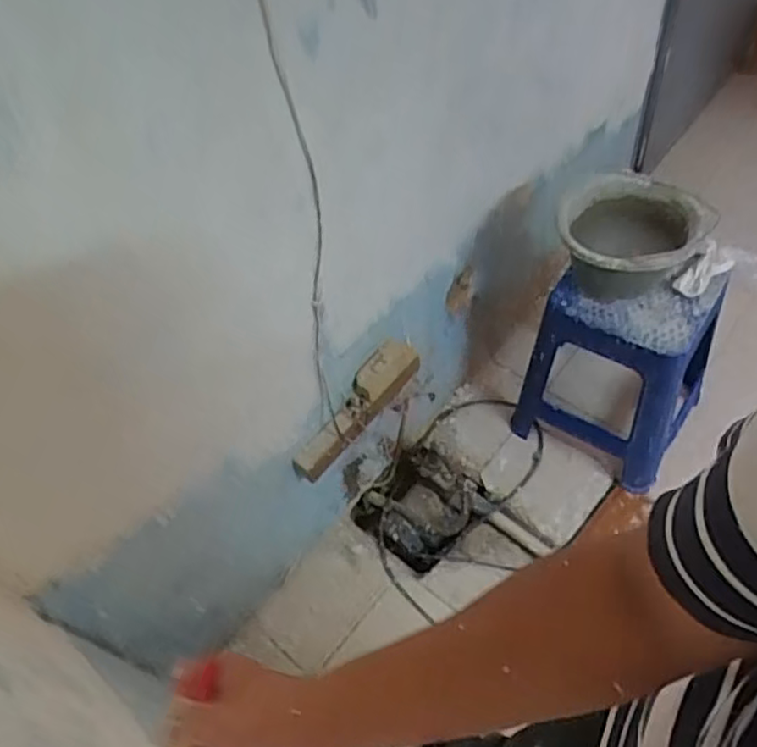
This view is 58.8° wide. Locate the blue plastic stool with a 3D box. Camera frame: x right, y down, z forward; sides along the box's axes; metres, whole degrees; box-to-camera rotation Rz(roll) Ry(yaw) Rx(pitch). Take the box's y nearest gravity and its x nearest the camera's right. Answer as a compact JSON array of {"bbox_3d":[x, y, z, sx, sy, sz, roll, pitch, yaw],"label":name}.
[{"bbox_3d":[0.531,-0.020,1.484,0.354,0.445,0.295,27,62,21],"label":"blue plastic stool"}]

